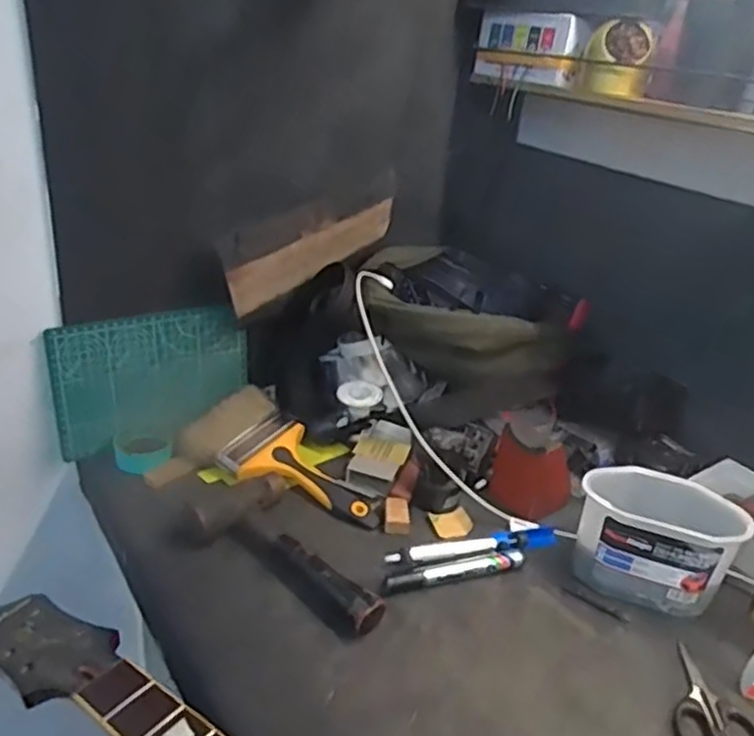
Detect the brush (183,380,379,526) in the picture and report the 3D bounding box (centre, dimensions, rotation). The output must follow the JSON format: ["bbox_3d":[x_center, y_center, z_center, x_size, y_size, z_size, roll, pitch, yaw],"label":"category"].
[{"bbox_3d":[-0.092,0.092,0.742,0.227,0.051,0.104,17,29,19],"label":"brush"}]

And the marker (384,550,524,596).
[{"bbox_3d":[0.073,0.191,0.639,0.141,0.015,0.020,-5,30,-21],"label":"marker"}]

